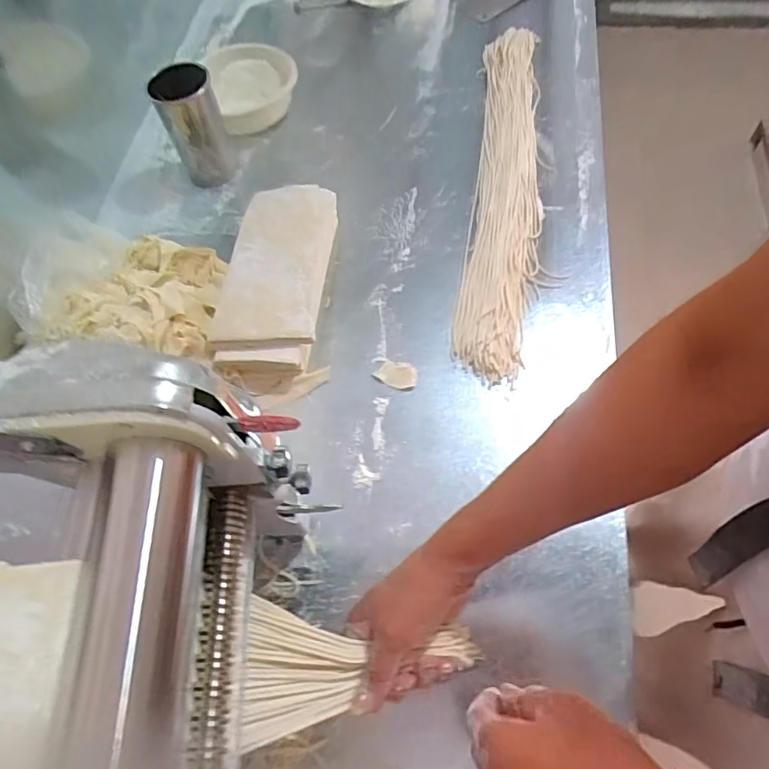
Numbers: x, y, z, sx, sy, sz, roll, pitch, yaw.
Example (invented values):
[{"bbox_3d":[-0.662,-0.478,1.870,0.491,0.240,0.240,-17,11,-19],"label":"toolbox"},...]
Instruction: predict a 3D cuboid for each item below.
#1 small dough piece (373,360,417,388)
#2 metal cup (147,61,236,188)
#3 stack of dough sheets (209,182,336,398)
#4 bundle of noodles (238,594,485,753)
[{"bbox_3d":[0.015,-0.014,0.718,0.054,0.004,0.039,7,62,8],"label":"small dough piece"},{"bbox_3d":[-0.291,-0.393,0.862,0.083,0.175,0.083,-2,61,3],"label":"metal cup"},{"bbox_3d":[-0.142,-0.146,0.762,0.138,0.072,0.312,3,62,5],"label":"stack of dough sheets"},{"bbox_3d":[-0.016,0.228,0.464,0.199,0.018,0.098,1,60,-15],"label":"bundle of noodles"}]

